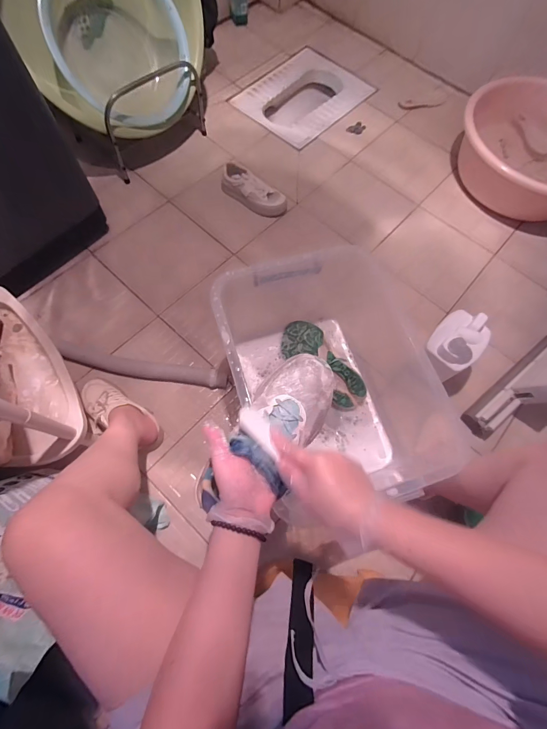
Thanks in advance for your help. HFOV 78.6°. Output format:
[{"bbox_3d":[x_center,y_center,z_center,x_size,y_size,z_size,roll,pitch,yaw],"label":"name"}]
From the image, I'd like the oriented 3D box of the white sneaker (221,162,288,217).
[{"bbox_3d":[-0.066,-0.557,1.076,0.217,0.083,0.078,28,71,8],"label":"white sneaker"}]

